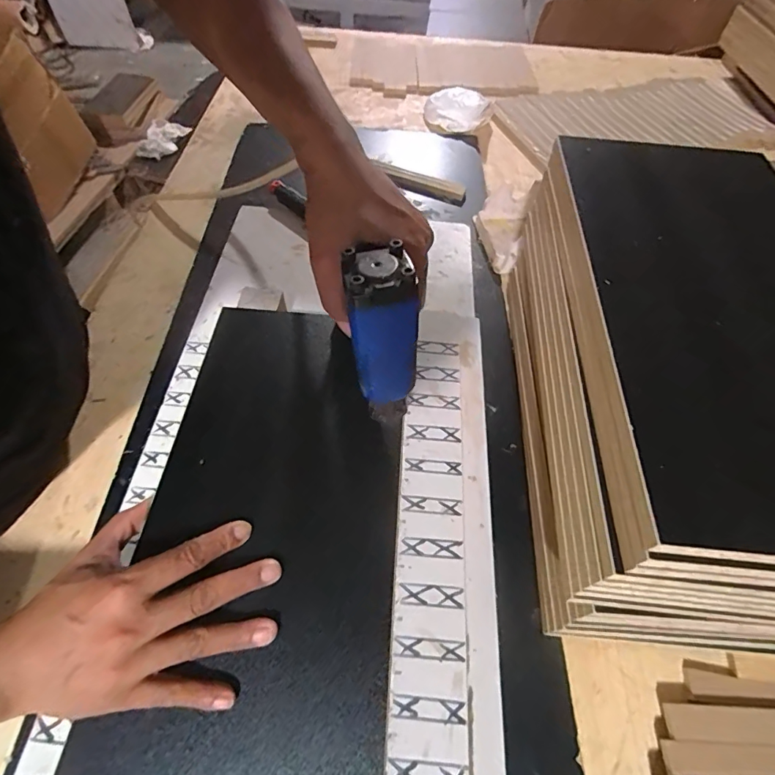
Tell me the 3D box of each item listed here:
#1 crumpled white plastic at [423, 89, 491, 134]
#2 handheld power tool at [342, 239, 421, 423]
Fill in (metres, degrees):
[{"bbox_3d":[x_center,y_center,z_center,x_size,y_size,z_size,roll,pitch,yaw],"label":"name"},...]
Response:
[{"bbox_3d":[0.116,-0.461,0.749,0.109,0.035,0.084,7,57,3],"label":"crumpled white plastic"},{"bbox_3d":[-0.004,-0.024,0.296,0.038,0.134,0.039,-13,51,-8],"label":"handheld power tool"}]

